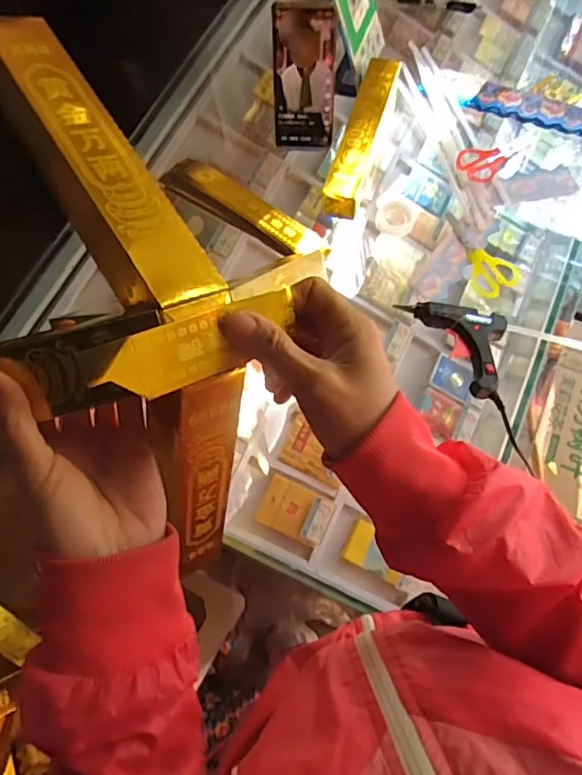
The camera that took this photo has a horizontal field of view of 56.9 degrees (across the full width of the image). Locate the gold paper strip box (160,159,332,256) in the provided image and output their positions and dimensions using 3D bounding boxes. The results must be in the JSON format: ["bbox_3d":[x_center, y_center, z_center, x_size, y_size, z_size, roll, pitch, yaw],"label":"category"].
[{"bbox_3d":[-0.059,-0.228,0.680,0.239,0.021,0.052,36,75,14],"label":"gold paper strip box"}]

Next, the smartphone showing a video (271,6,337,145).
[{"bbox_3d":[0.015,-0.372,0.655,0.074,0.158,0.013,3,48,4],"label":"smartphone showing a video"}]

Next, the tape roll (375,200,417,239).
[{"bbox_3d":[0.131,-0.211,0.671,0.049,0.022,0.039,10,70,6],"label":"tape roll"}]

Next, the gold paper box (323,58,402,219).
[{"bbox_3d":[0.093,-0.323,0.688,0.047,0.045,0.231,15,71,8],"label":"gold paper box"}]

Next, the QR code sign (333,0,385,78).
[{"bbox_3d":[0.086,-0.488,0.688,0.012,0.157,0.101,15,70,31],"label":"QR code sign"}]

